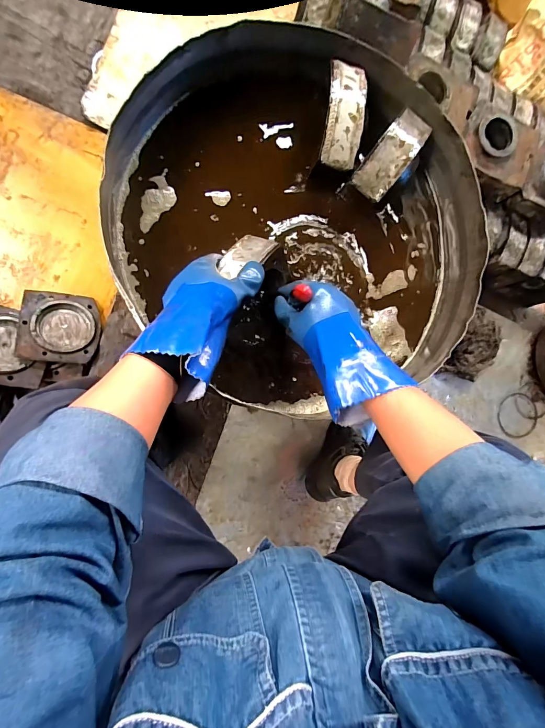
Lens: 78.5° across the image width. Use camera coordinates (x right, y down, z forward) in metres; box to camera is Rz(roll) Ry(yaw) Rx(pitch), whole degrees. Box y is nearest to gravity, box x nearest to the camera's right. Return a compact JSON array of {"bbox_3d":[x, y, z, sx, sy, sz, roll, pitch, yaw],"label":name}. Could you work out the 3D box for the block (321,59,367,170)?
[{"bbox_3d":[0.108,-0.370,0.494,0.055,0.027,0.147,6,87,-14],"label":"block"}]

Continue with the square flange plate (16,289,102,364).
[{"bbox_3d":[-0.437,-0.076,0.691,0.143,0.017,0.151,3,73,-27],"label":"square flange plate"}]

